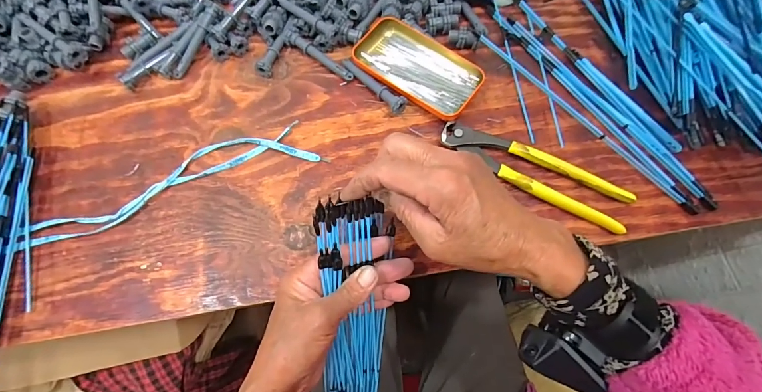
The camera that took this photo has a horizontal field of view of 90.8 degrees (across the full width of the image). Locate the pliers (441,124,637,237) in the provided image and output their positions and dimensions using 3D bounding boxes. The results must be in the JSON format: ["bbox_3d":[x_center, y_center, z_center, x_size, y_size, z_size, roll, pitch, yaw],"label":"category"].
[{"bbox_3d":[0.158,-0.026,0.390,0.198,0.017,0.048,27,72,9],"label":"pliers"}]

